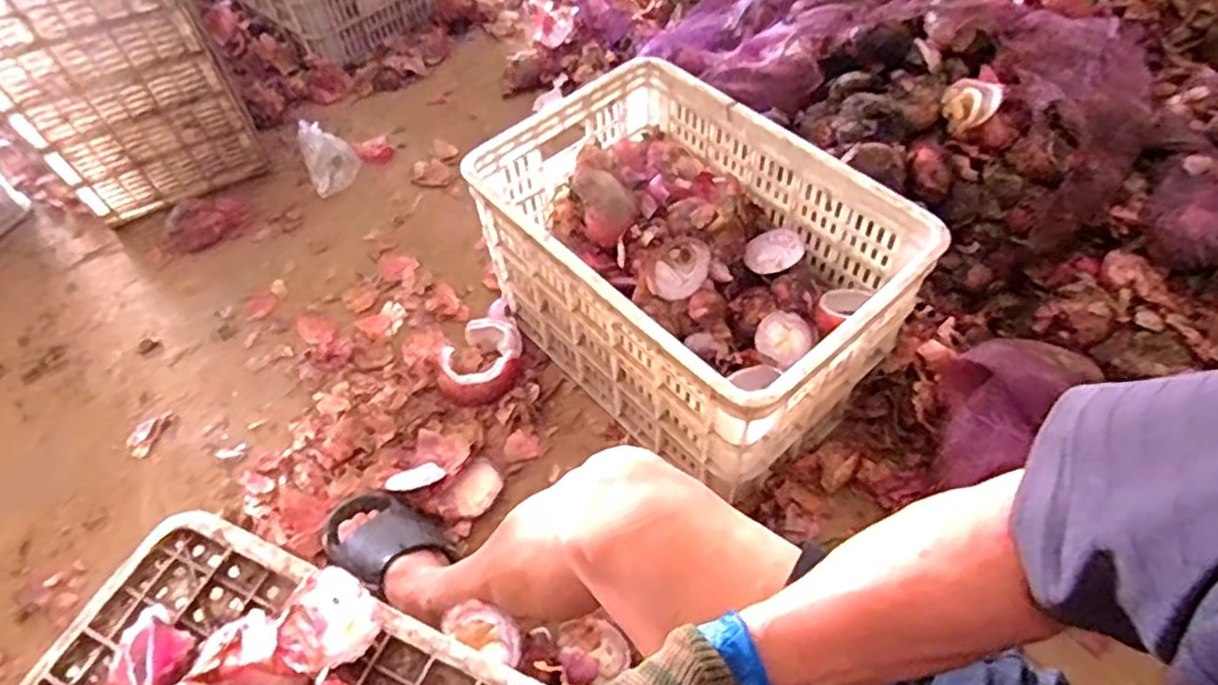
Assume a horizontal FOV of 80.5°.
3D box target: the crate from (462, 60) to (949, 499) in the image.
[{"bbox_3d":[0.100,-0.096,0.979,0.342,0.275,0.516,-37,60,-22],"label":"crate"}]

